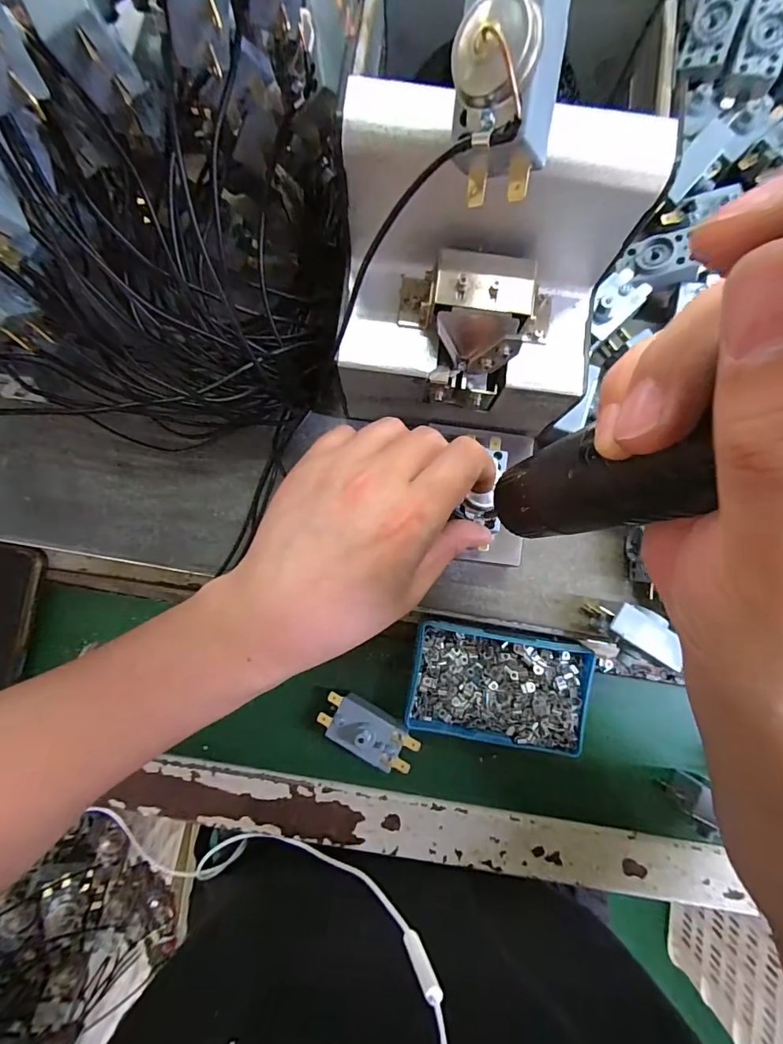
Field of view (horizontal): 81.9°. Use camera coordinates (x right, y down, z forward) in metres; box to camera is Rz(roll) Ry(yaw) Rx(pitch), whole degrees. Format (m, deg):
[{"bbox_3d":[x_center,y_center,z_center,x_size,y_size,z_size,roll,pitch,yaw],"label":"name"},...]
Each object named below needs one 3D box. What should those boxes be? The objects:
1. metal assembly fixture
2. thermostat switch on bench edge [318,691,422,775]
[{"bbox_3d":[0.039,-0.112,0.215,0.123,0.102,0.088,10,85,0],"label":"metal assembly fixture"},{"bbox_3d":[-0.015,0.136,0.291,0.065,0.023,0.032,28,85,1],"label":"thermostat switch on bench edge"}]

